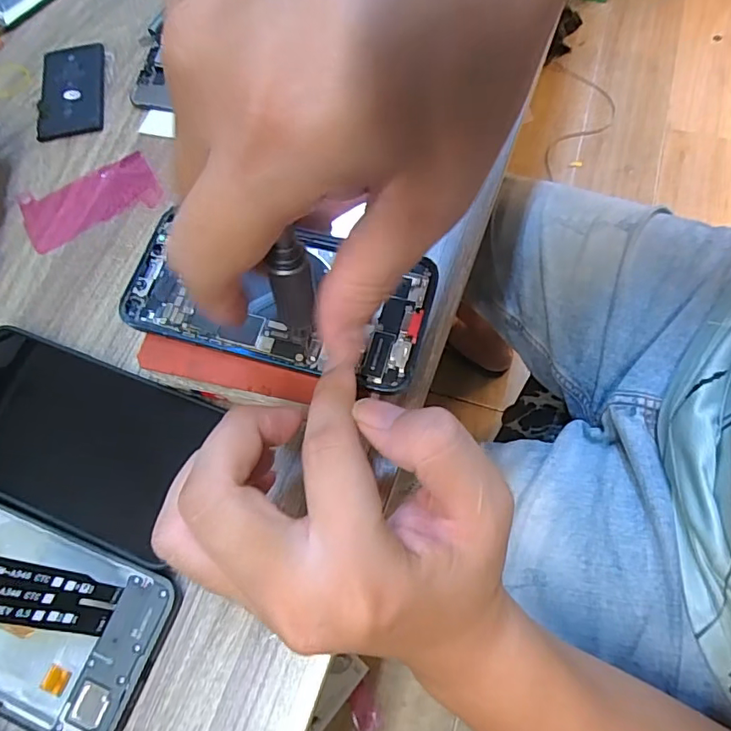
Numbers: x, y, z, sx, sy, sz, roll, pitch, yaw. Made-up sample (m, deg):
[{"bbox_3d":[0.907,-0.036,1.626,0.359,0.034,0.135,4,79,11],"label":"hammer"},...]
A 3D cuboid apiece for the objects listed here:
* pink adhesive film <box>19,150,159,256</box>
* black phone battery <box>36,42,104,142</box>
[{"bbox_3d":[-0.178,-0.107,0.329,0.087,0.005,0.047,-23,69,-6],"label":"pink adhesive film"},{"bbox_3d":[-0.211,-0.198,0.364,0.046,0.005,0.085,-11,69,-1],"label":"black phone battery"}]

